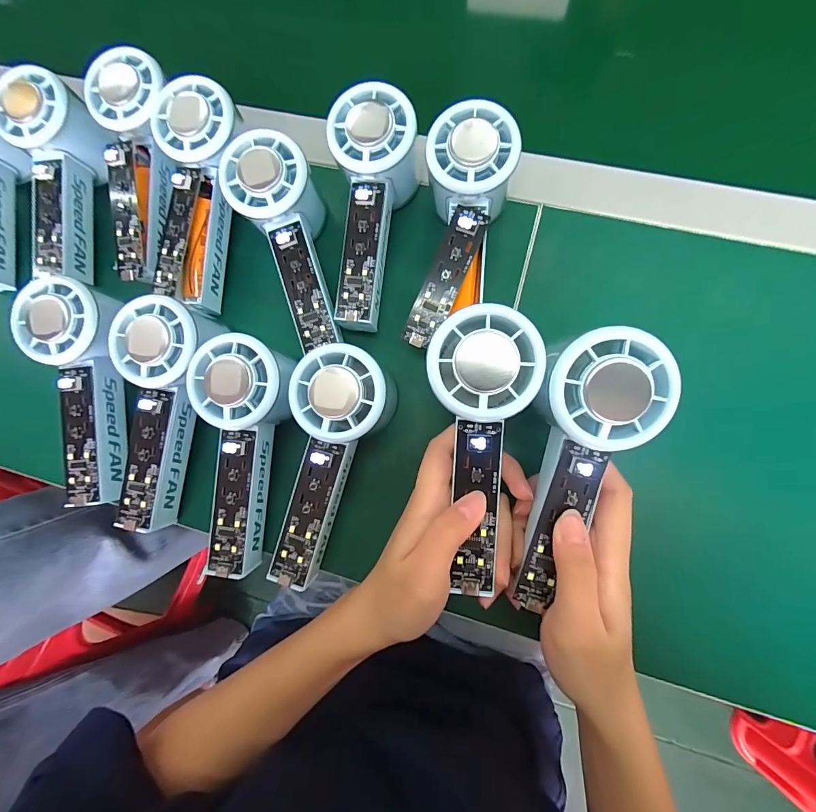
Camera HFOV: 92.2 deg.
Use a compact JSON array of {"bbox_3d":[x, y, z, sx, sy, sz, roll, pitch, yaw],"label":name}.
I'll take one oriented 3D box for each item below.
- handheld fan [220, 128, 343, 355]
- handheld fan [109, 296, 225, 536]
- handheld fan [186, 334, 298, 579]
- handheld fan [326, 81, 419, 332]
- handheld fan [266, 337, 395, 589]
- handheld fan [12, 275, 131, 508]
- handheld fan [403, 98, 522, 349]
[{"bbox_3d":[-0.075,-0.108,0.268,0.055,0.048,0.145,-25,81,1],"label":"handheld fan"},{"bbox_3d":[-0.161,0.007,0.260,0.062,0.034,0.149,10,99,6],"label":"handheld fan"},{"bbox_3d":[-0.105,0.032,0.253,0.062,0.036,0.151,5,99,5],"label":"handheld fan"},{"bbox_3d":[-0.021,-0.129,0.266,0.054,0.051,0.145,-1,82,5],"label":"handheld fan"},{"bbox_3d":[-0.050,0.038,0.243,0.060,0.033,0.150,16,100,7],"label":"handheld fan"},{"bbox_3d":[-0.222,-0.010,0.271,0.059,0.040,0.150,-4,97,4],"label":"handheld fan"},{"bbox_3d":[0.033,-0.120,0.264,0.056,0.040,0.141,13,97,6],"label":"handheld fan"}]

